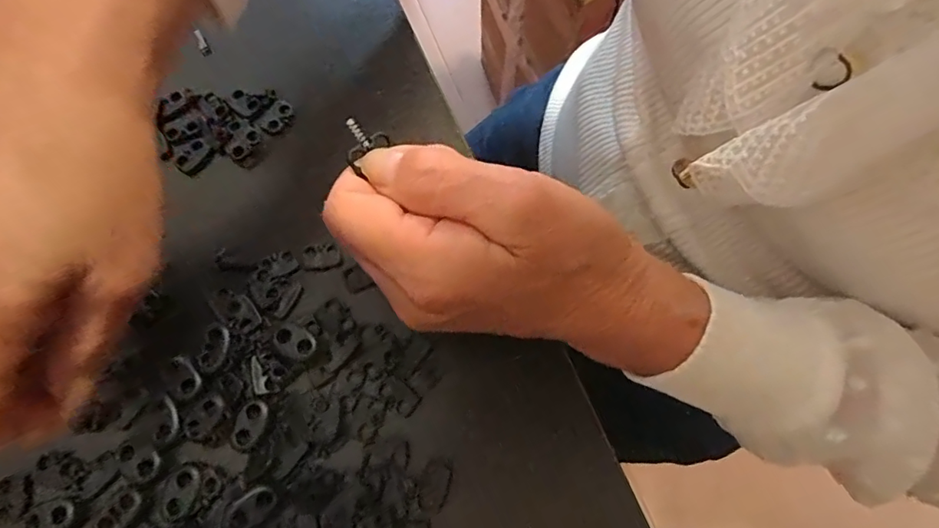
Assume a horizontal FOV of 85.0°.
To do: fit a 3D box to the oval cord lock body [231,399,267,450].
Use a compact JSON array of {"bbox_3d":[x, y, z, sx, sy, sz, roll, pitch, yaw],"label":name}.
[{"bbox_3d":[-0.090,0.065,0.209,0.010,0.004,0.020,17,73,7],"label":"oval cord lock body"}]

